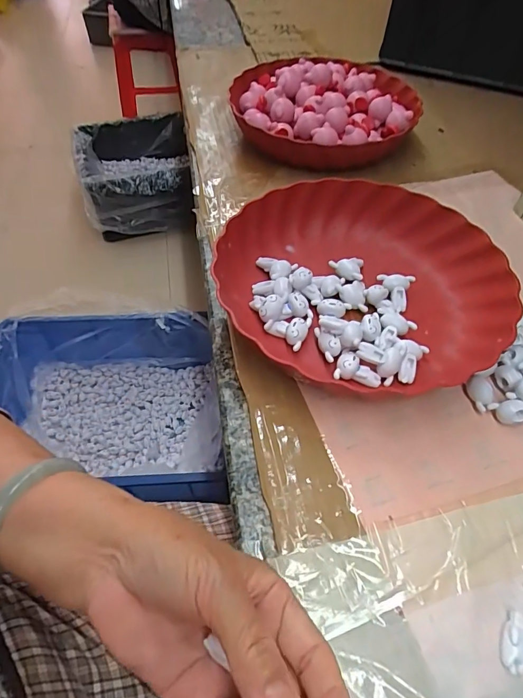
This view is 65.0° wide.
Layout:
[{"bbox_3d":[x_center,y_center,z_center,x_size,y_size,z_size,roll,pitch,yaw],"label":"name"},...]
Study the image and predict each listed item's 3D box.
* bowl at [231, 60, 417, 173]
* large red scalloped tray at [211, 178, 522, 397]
[{"bbox_3d":[0.084,-0.317,0.545,0.240,0.062,0.241,-5,53,-6],"label":"bowl"},{"bbox_3d":[0.086,-0.062,0.371,0.247,0.047,0.238,7,53,3],"label":"large red scalloped tray"}]

